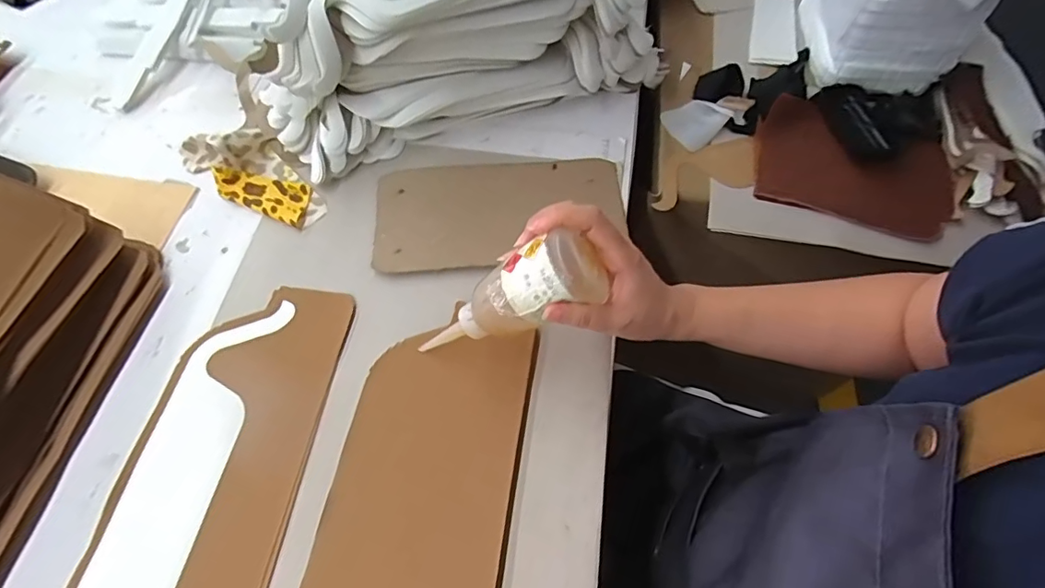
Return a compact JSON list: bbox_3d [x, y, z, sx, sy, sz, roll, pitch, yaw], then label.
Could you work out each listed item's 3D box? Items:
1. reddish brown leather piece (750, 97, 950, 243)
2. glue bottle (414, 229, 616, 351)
[{"bbox_3d":[0.372,-0.142,0.579,0.217,0.016,0.139,16,71,0],"label":"reddish brown leather piece"},{"bbox_3d":[-0.015,0.013,0.405,0.162,0.047,0.048,-29,56,33],"label":"glue bottle"}]

